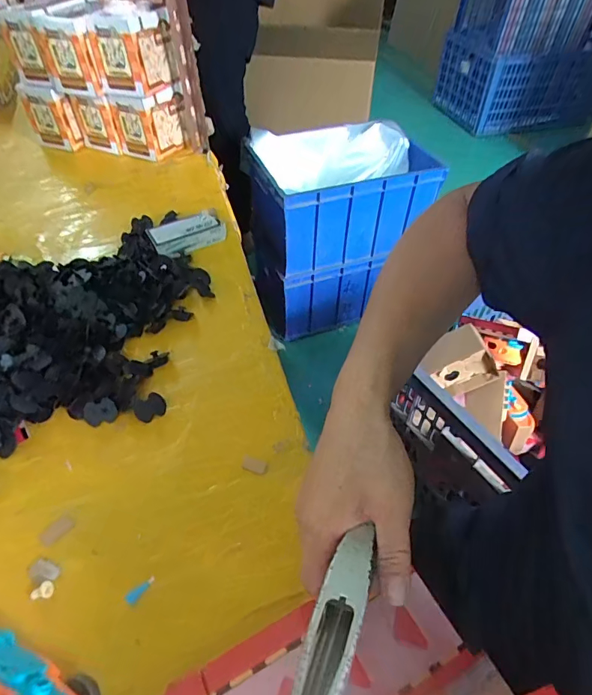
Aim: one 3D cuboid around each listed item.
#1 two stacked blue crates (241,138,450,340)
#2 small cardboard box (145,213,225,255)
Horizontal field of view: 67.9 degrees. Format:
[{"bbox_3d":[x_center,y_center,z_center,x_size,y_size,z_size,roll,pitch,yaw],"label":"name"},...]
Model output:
[{"bbox_3d":[0.095,-0.401,1.475,0.456,0.495,0.434,-17,50,-16],"label":"two stacked blue crates"},{"bbox_3d":[-0.168,-0.179,0.686,0.111,0.028,0.053,-20,50,-17],"label":"small cardboard box"}]

